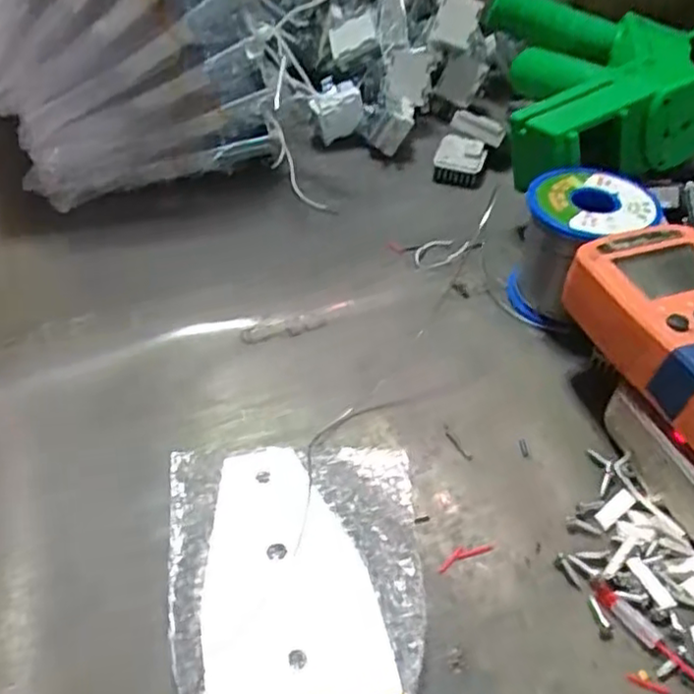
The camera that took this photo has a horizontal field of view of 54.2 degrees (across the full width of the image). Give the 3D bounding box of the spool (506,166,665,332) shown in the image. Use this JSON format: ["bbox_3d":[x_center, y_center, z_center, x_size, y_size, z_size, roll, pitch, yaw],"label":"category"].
[{"bbox_3d":[0.123,-0.053,0.367,0.065,0.062,0.061,1,44,-1],"label":"spool"}]

